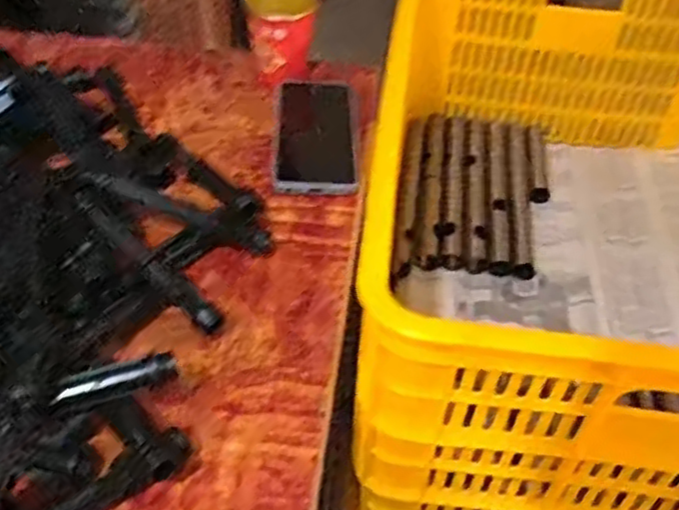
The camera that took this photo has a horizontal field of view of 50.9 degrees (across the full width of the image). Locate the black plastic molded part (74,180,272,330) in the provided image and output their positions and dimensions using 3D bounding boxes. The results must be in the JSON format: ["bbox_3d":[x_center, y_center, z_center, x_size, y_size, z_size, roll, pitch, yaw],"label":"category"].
[{"bbox_3d":[-0.139,0.001,0.513,0.149,0.021,0.024,42,55,13],"label":"black plastic molded part"}]

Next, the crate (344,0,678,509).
[{"bbox_3d":[0.255,-0.047,0.712,0.417,0.291,0.614,7,45,4],"label":"crate"}]

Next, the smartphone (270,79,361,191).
[{"bbox_3d":[-0.023,-0.113,0.675,0.076,0.015,0.160,1,45,-2],"label":"smartphone"}]

